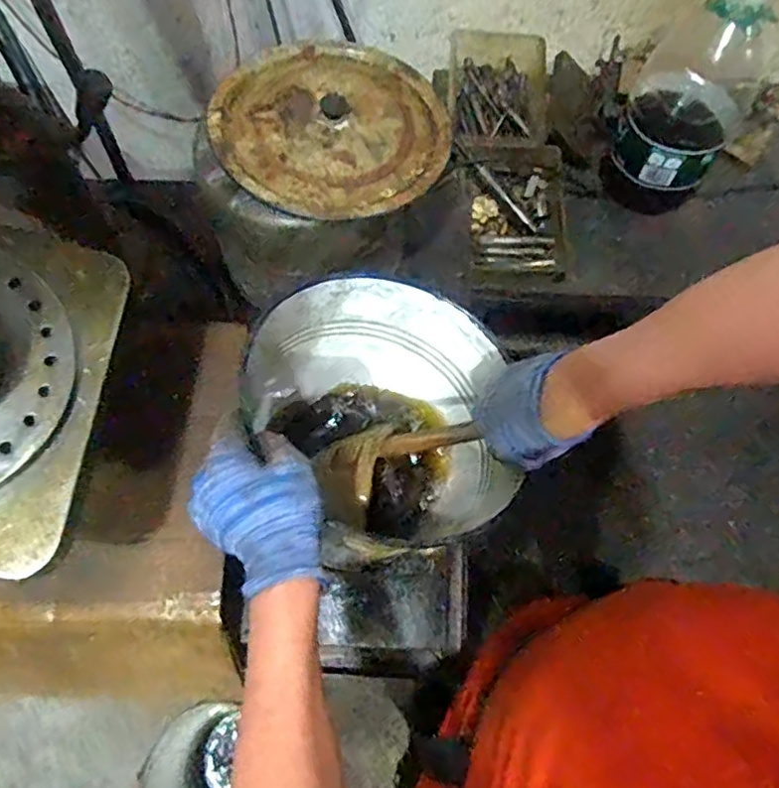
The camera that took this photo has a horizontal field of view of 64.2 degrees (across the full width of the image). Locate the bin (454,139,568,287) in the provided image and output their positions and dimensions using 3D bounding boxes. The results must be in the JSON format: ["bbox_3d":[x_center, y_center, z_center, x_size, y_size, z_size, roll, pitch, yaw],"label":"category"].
[{"bbox_3d":[0.213,-0.315,1.072,0.179,0.060,0.262,-1,70,0],"label":"bin"}]

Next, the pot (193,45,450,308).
[{"bbox_3d":[-0.067,-0.263,0.721,0.245,0.153,0.257,0,70,0],"label":"pot"}]

